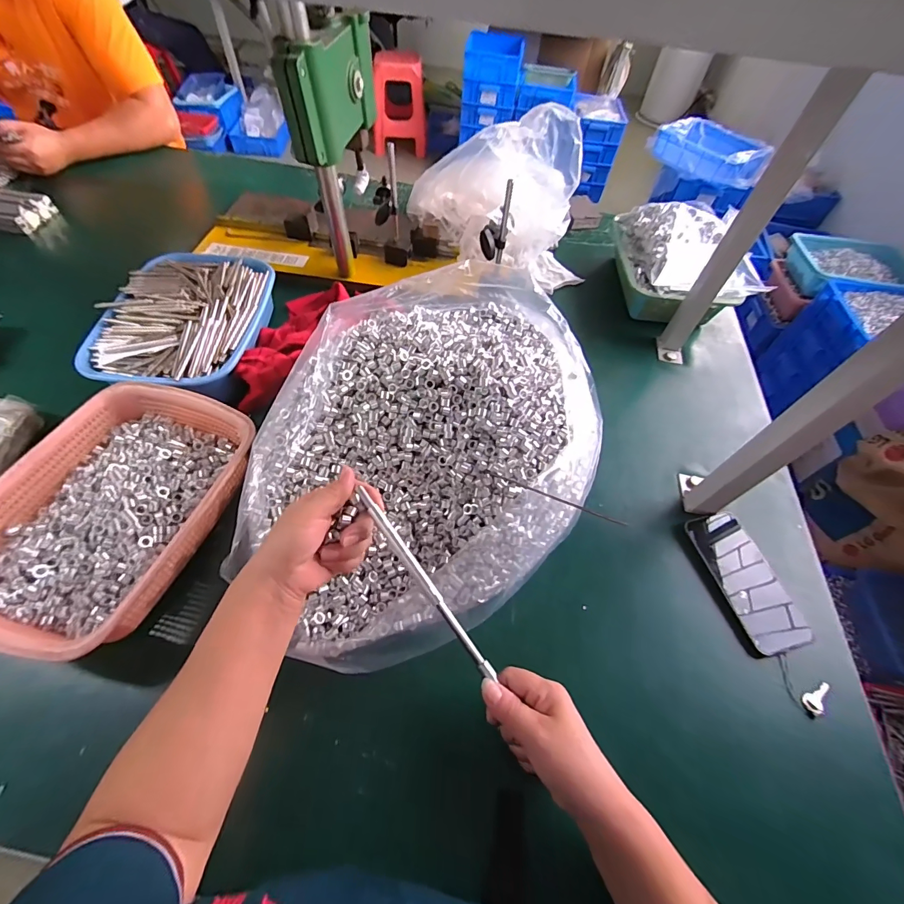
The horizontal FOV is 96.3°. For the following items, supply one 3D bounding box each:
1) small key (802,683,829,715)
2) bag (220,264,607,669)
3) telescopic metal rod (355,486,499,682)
[{"bbox_3d":[0.386,0.259,0.427,0.016,0.011,0.034,39,78,19],"label":"small key"},{"bbox_3d":[-0.011,-0.034,0.495,0.371,0.121,0.542,33,60,16],"label":"bag"},{"bbox_3d":[-0.025,0.117,0.367,0.009,0.008,0.206,-35,88,-24],"label":"telescopic metal rod"}]

